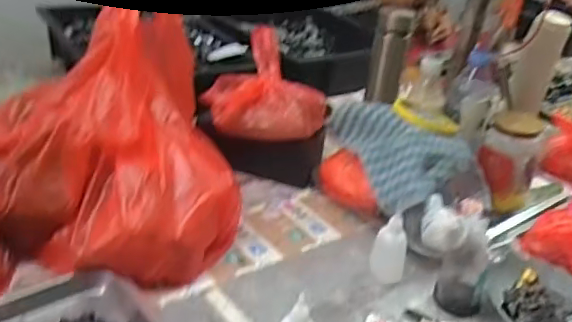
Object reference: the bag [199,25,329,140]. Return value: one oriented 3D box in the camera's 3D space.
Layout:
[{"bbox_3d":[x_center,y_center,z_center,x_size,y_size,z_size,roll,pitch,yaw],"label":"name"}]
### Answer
[{"bbox_3d":[-0.028,-0.115,0.865,0.183,0.106,0.176,4,27,-6],"label":"bag"}]

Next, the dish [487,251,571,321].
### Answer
[{"bbox_3d":[0.289,0.163,0.642,0.118,0.027,0.166,-8,32,-24],"label":"dish"}]

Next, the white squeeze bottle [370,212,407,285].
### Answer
[{"bbox_3d":[0.125,0.104,0.678,0.034,0.079,0.032,4,29,-4],"label":"white squeeze bottle"}]

